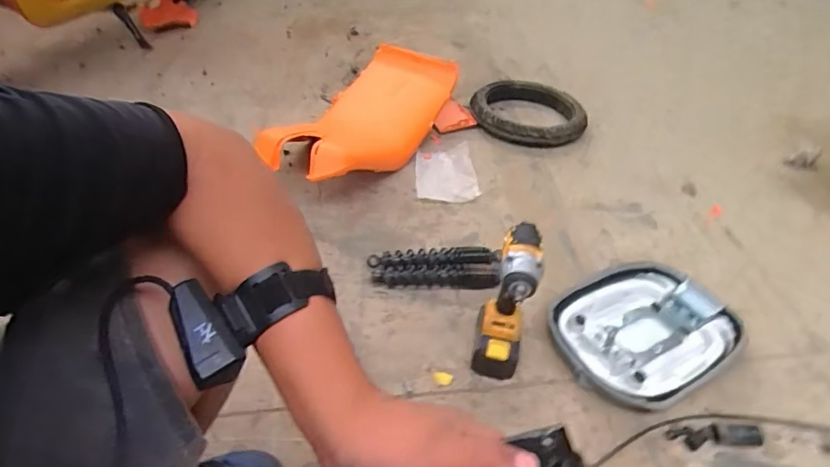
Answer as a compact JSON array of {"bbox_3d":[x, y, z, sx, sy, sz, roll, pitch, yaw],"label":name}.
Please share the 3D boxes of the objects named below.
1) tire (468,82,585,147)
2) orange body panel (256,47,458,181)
[{"bbox_3d":[0.365,-0.397,1.655,0.360,0.085,0.345,7,42,1],"label":"tire"},{"bbox_3d":[-0.144,-0.329,1.390,0.322,0.149,0.663,21,44,17],"label":"orange body panel"}]

